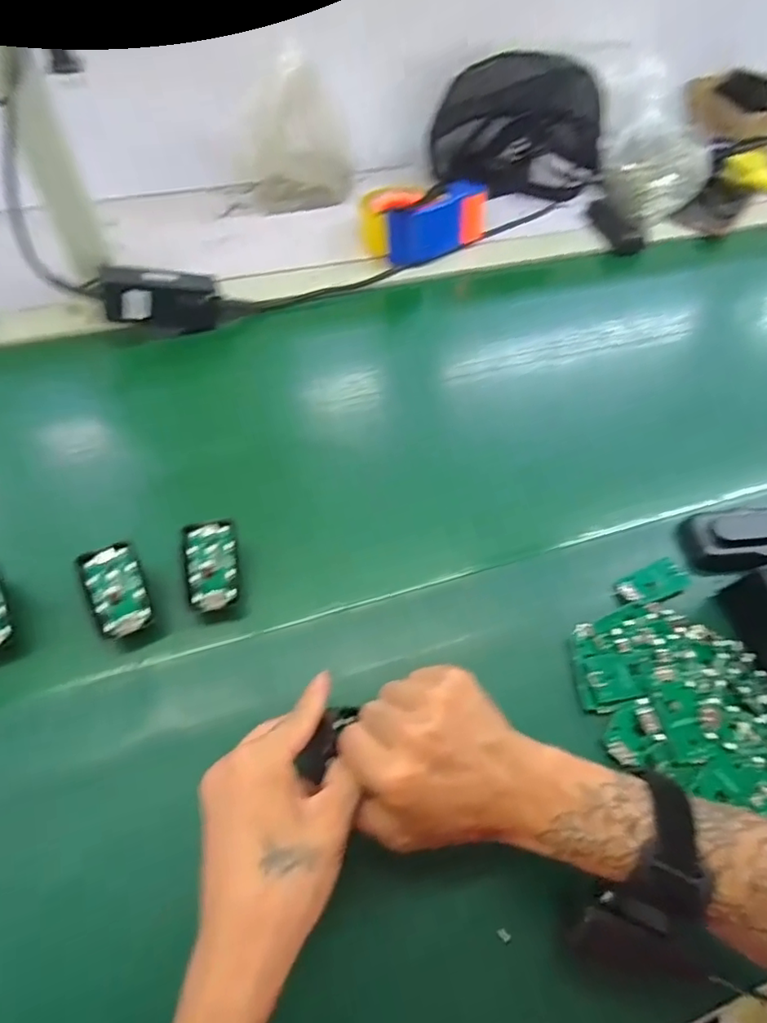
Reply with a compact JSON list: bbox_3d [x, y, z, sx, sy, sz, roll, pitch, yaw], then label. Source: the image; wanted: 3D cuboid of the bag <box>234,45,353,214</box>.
[{"bbox_3d":[-0.113,-0.477,0.705,0.147,0.162,0.072,-8,56,-8],"label":"bag"}]

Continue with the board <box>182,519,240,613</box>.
[{"bbox_3d":[-0.132,0.042,0.419,0.039,0.007,0.068,-8,79,-12],"label":"board"}]

